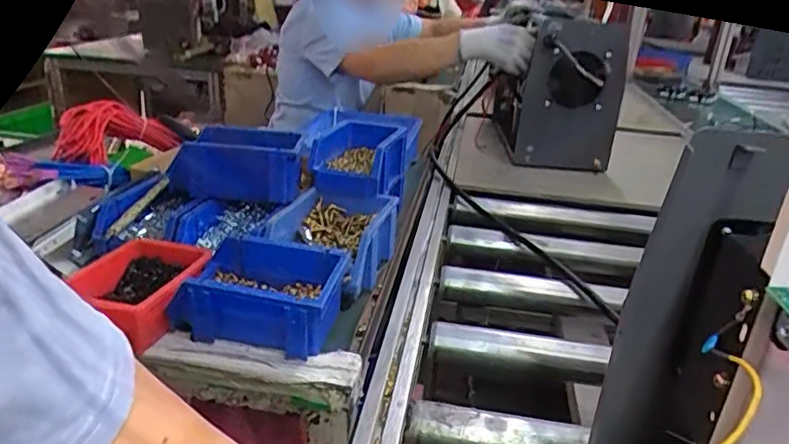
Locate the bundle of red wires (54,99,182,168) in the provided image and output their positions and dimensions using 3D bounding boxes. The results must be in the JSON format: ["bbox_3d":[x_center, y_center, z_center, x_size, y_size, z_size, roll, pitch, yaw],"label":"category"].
[{"bbox_3d":[-0.444,-0.146,0.952,0.104,0.078,0.164,17,26,25],"label":"bundle of red wires"}]

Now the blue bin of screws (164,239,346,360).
[{"bbox_3d":[-0.134,0.074,0.605,0.154,0.075,0.105,9,24,10],"label":"blue bin of screws"}]

